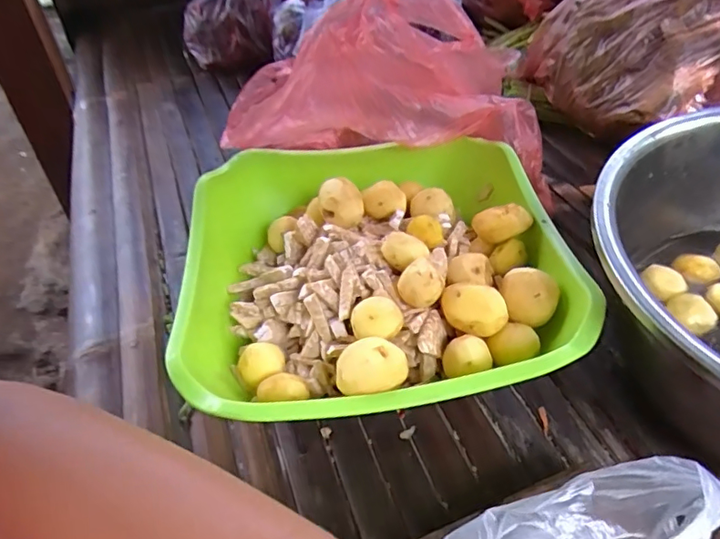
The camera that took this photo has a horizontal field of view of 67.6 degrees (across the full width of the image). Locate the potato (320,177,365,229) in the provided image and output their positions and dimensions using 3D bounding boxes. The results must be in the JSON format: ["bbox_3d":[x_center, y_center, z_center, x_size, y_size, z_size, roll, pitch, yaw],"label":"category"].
[{"bbox_3d":[-0.016,-0.056,0.449,0.036,0.028,0.030,-4,42,0],"label":"potato"}]

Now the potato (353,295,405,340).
[{"bbox_3d":[0.011,0.036,0.356,0.032,0.028,0.027,-4,42,0],"label":"potato"}]

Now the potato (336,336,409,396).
[{"bbox_3d":[0.007,0.063,0.333,0.043,0.034,0.030,-10,42,-6],"label":"potato"}]

